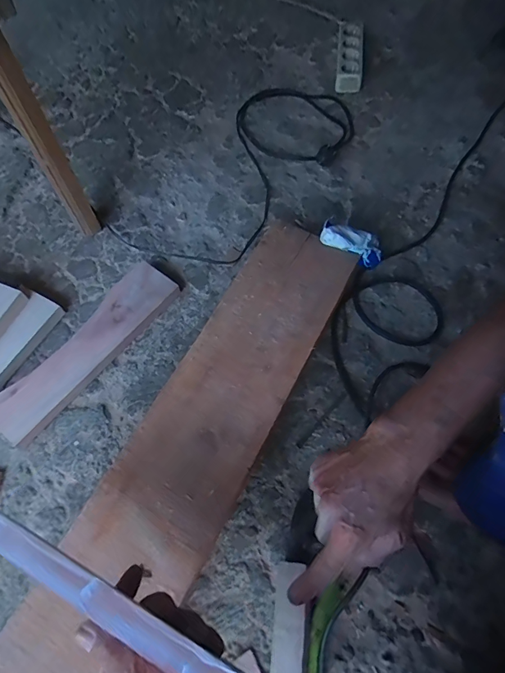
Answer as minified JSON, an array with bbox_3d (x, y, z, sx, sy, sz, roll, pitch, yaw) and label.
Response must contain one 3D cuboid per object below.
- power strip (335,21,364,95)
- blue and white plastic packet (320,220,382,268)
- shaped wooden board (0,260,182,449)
[{"bbox_3d":[0.222,-0.644,0.902,0.055,0.054,0.208,6,65,3],"label":"power strip"},{"bbox_3d":[0.156,-0.143,0.608,0.129,0.043,0.048,15,60,-33],"label":"blue and white plastic packet"},{"bbox_3d":[-0.253,0.015,0.607,0.080,0.028,0.321,36,70,16],"label":"shaped wooden board"}]

